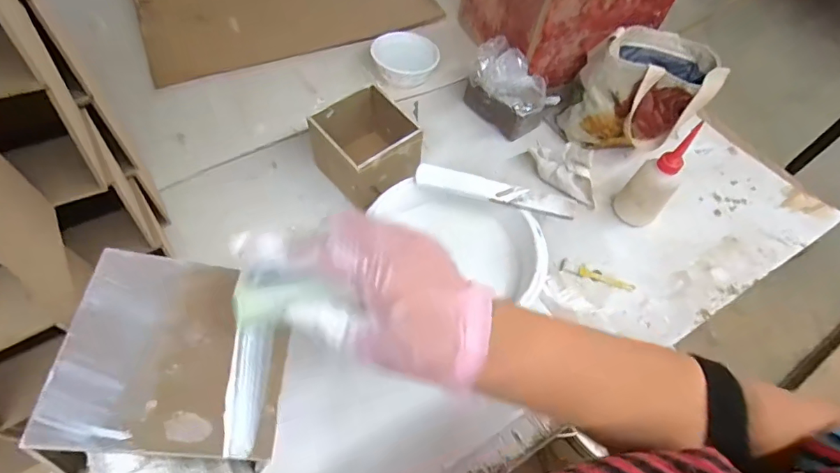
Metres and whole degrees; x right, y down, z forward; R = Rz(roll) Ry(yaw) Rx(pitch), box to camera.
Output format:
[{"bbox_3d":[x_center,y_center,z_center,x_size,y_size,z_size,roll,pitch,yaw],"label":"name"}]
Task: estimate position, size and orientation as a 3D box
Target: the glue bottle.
[{"bbox_3d":[0.322,-0.072,0.657,0.053,0.159,0.048,10,57,2],"label":"glue bottle"}]

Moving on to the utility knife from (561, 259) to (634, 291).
[{"bbox_3d":[0.244,0.054,0.654,0.105,0.008,0.019,17,58,7],"label":"utility knife"}]

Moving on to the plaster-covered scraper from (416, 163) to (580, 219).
[{"bbox_3d":[0.097,-0.059,0.604,0.203,0.012,0.035,15,57,6],"label":"plaster-covered scraper"}]

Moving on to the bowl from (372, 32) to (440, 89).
[{"bbox_3d":[-0.026,-0.298,0.813,0.103,0.054,0.103,2,57,-3],"label":"bowl"}]

